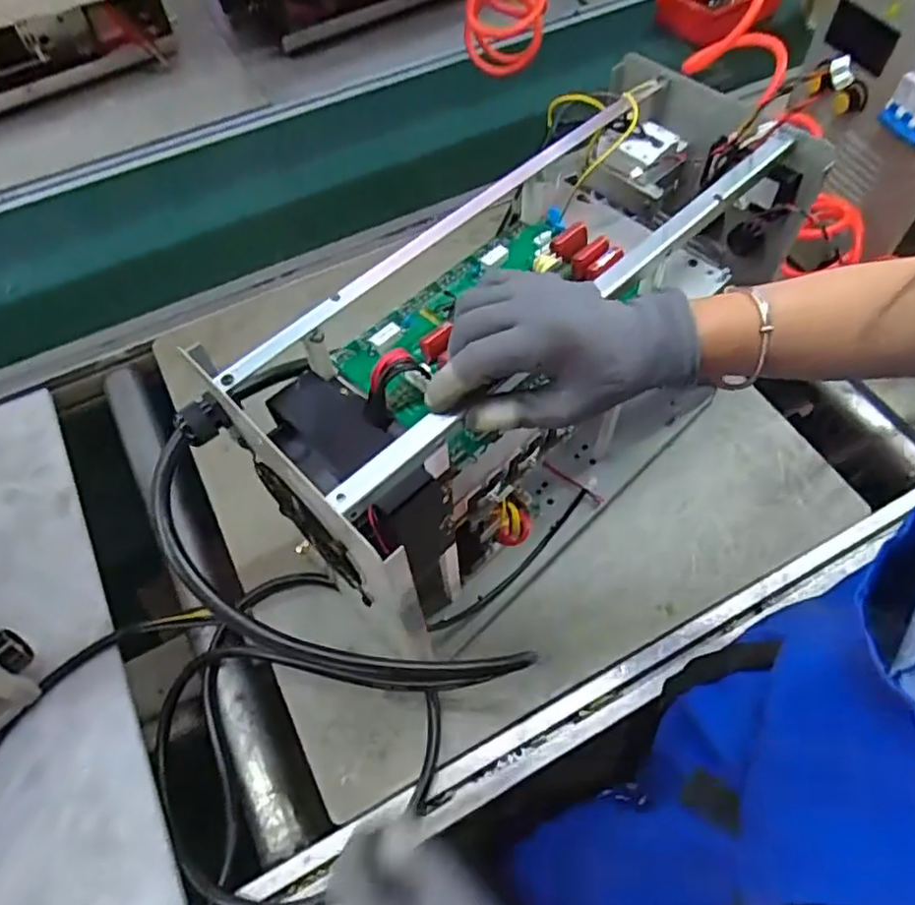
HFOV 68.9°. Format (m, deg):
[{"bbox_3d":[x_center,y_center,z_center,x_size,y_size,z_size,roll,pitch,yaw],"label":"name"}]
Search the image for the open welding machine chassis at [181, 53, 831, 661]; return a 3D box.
[{"bbox_3d":[0.074,-0.076,0.585,0.480,0.306,0.177,-40,64,-21],"label":"open welding machine chassis"}]

